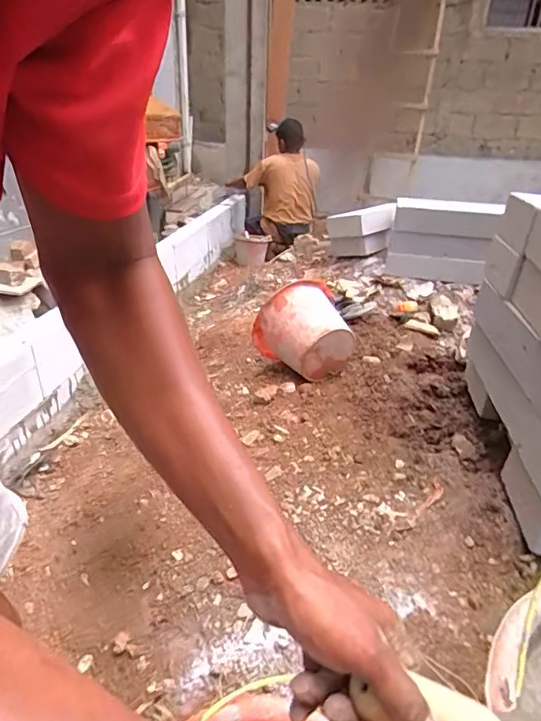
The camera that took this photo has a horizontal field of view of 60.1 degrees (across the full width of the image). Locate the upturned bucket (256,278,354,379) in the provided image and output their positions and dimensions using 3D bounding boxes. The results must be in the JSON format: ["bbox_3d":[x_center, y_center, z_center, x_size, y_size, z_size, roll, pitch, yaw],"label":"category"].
[{"bbox_3d":[0.101,-0.081,1.339,0.219,0.237,0.210,-15,33,-27],"label":"upturned bucket"}]

